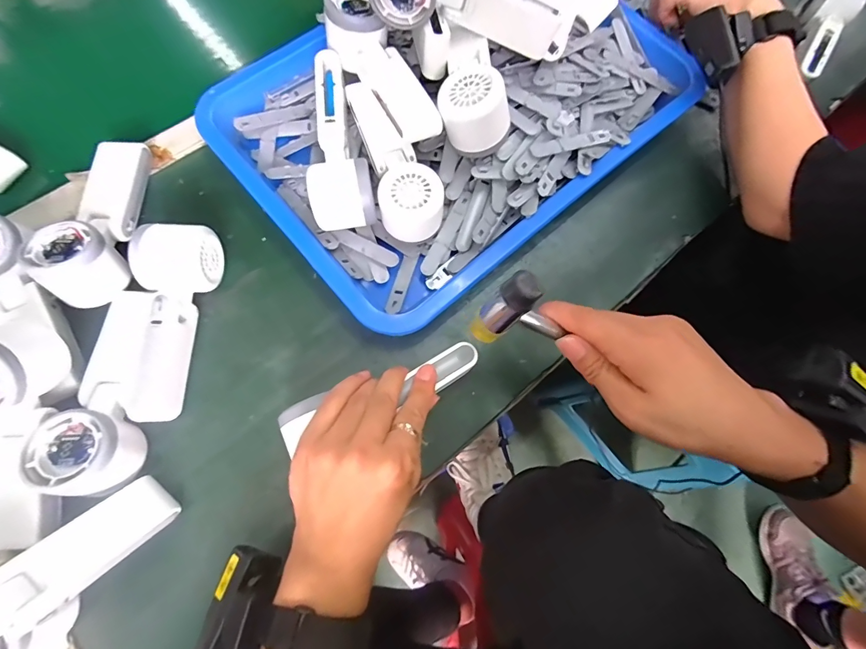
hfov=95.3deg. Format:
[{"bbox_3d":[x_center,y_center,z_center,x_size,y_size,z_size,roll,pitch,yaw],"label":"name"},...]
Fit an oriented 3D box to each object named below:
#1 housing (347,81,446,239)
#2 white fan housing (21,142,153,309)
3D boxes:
[{"bbox_3d":[-0.034,-0.150,0.371,0.054,0.054,0.160,-15,74,-7],"label":"housing"},{"bbox_3d":[-0.299,-0.099,0.348,0.054,0.047,0.160,-5,73,-4],"label":"white fan housing"}]

